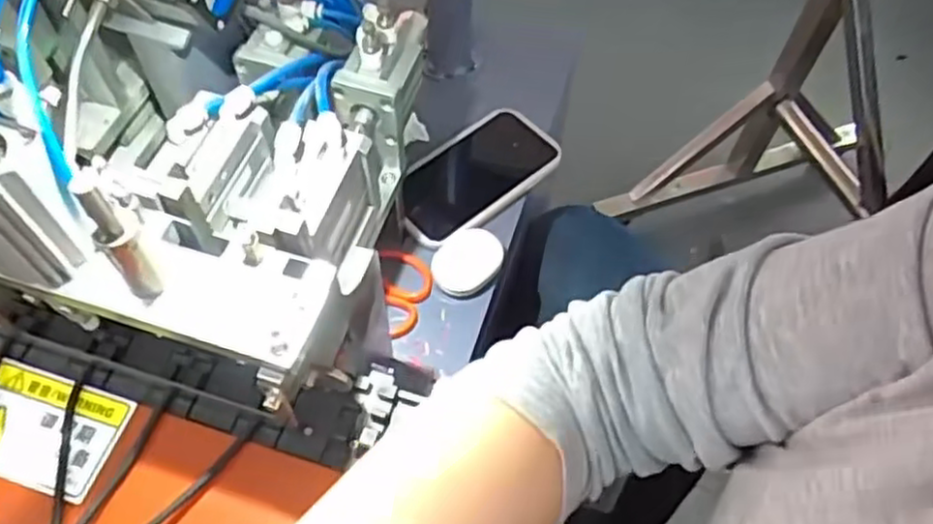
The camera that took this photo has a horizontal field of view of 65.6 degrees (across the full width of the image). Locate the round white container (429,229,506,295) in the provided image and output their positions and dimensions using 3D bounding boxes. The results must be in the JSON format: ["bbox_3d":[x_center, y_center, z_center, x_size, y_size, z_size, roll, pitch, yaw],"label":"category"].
[{"bbox_3d":[0.001,0.001,0.577,0.061,0.017,0.049,-24,62,-15],"label":"round white container"}]

